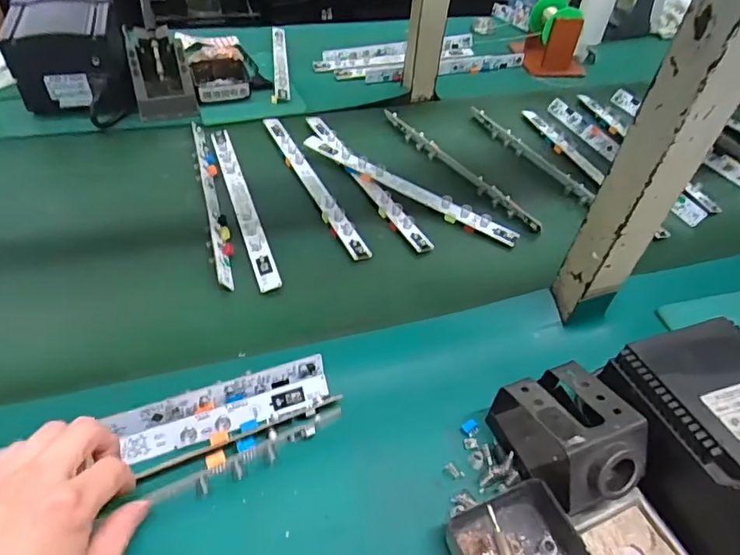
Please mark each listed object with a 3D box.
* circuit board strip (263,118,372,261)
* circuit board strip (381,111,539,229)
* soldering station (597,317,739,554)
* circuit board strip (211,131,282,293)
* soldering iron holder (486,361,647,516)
[{"bbox_3d":[-0.074,-0.120,0.615,0.025,0.006,0.286,-18,52,-21],"label":"circuit board strip"},{"bbox_3d":[0.111,-0.147,0.656,0.018,0.014,0.287,-26,55,-26],"label":"circuit board strip"},{"bbox_3d":[0.252,0.112,0.368,0.117,0.094,0.143,-13,50,-17],"label":"soldering station"},{"bbox_3d":[-0.147,-0.090,0.581,0.021,0.004,0.287,-13,50,-17],"label":"circuit board strip"},{"bbox_3d":[0.146,0.116,0.370,0.067,0.071,0.094,-14,50,-17],"label":"soldering iron holder"}]

